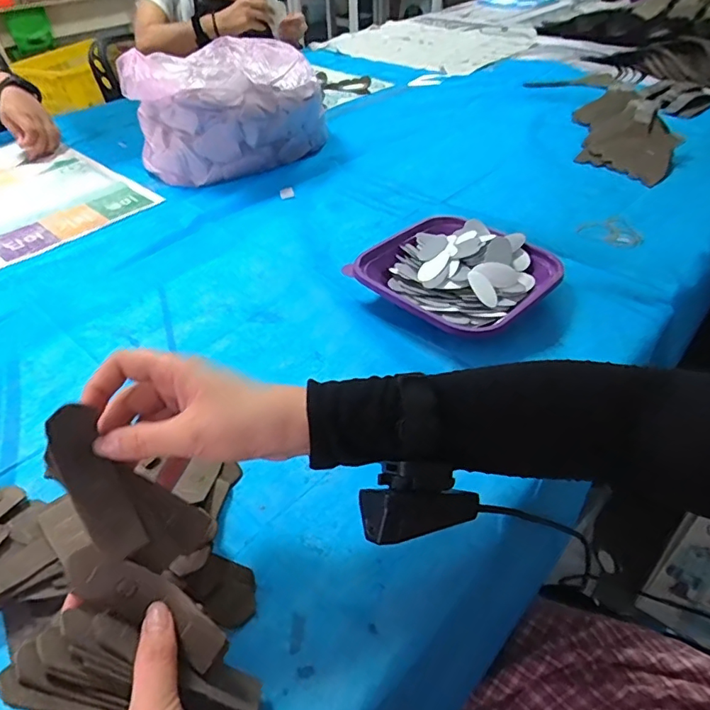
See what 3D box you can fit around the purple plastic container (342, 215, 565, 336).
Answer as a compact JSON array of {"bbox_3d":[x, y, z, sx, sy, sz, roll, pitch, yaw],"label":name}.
[{"bbox_3d":[0.110,-0.090,0.557,0.175,0.041,0.183,33,54,31],"label":"purple plastic container"}]

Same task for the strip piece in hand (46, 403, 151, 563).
[{"bbox_3d":[-0.146,0.071,0.283,0.024,0.010,0.087,-27,94,-24],"label":"strip piece in hand"}]

